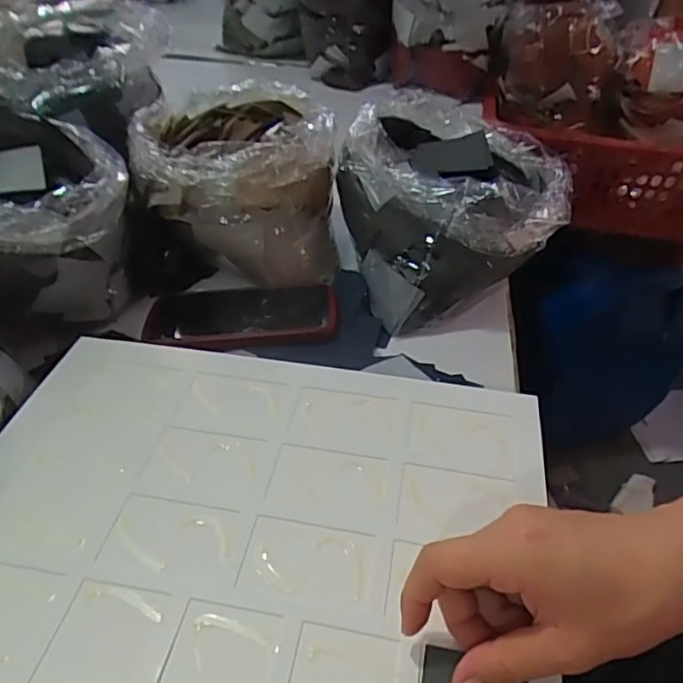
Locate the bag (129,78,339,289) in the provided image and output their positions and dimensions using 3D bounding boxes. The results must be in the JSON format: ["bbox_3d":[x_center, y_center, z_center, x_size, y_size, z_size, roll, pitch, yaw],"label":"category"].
[{"bbox_3d":[-0.106,-0.169,0.610,0.195,0.120,0.206,-2,41,-6],"label":"bag"}]

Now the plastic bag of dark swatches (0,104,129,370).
[{"bbox_3d":[-0.269,-0.100,0.516,0.165,0.144,0.165,-18,46,-22],"label":"plastic bag of dark swatches"}]

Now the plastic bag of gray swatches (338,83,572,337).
[{"bbox_3d":[0.106,-0.135,0.585,0.192,0.132,0.195,-11,43,-15],"label":"plastic bag of gray swatches"}]

